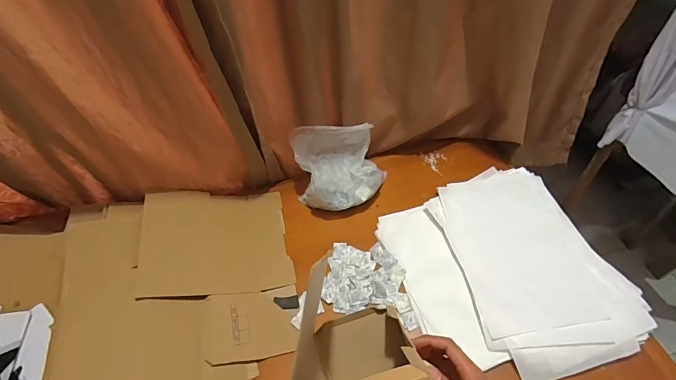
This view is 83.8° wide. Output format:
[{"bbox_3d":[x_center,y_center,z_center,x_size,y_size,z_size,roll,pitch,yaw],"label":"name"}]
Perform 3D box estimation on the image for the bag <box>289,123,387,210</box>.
[{"bbox_3d":[0.005,-0.057,0.887,0.211,0.152,0.147,-10,49,-2],"label":"bag"}]

